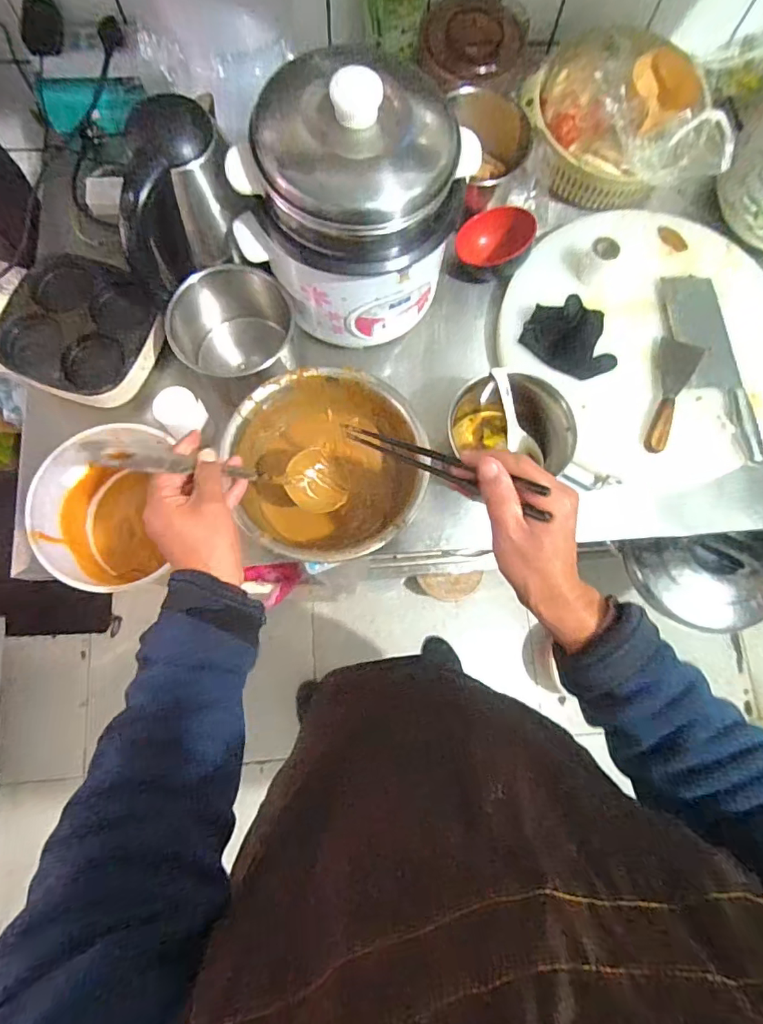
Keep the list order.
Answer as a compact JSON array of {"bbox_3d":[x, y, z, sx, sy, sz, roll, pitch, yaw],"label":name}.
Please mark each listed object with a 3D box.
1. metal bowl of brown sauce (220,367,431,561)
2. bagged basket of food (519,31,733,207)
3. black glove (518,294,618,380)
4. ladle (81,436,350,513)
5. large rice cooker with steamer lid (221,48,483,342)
[{"bbox_3d":[-0.063,-0.054,0.622,0.216,0.112,0.229,0,78,-1],"label":"metal bowl of brown sauce"},{"bbox_3d":[0.334,-0.551,0.720,0.274,0.121,0.173,18,78,3],"label":"bagged basket of food"},{"bbox_3d":[0.270,-0.249,0.691,0.134,0.068,0.100,38,80,7],"label":"black glove"},{"bbox_3d":[-0.134,-0.043,0.490,0.038,0.278,0.070,-19,76,33],"label":"ladle"},{"bbox_3d":[-0.029,-0.351,0.601,0.212,0.247,0.221,0,78,-1],"label":"large rice cooker with steamer lid"}]

